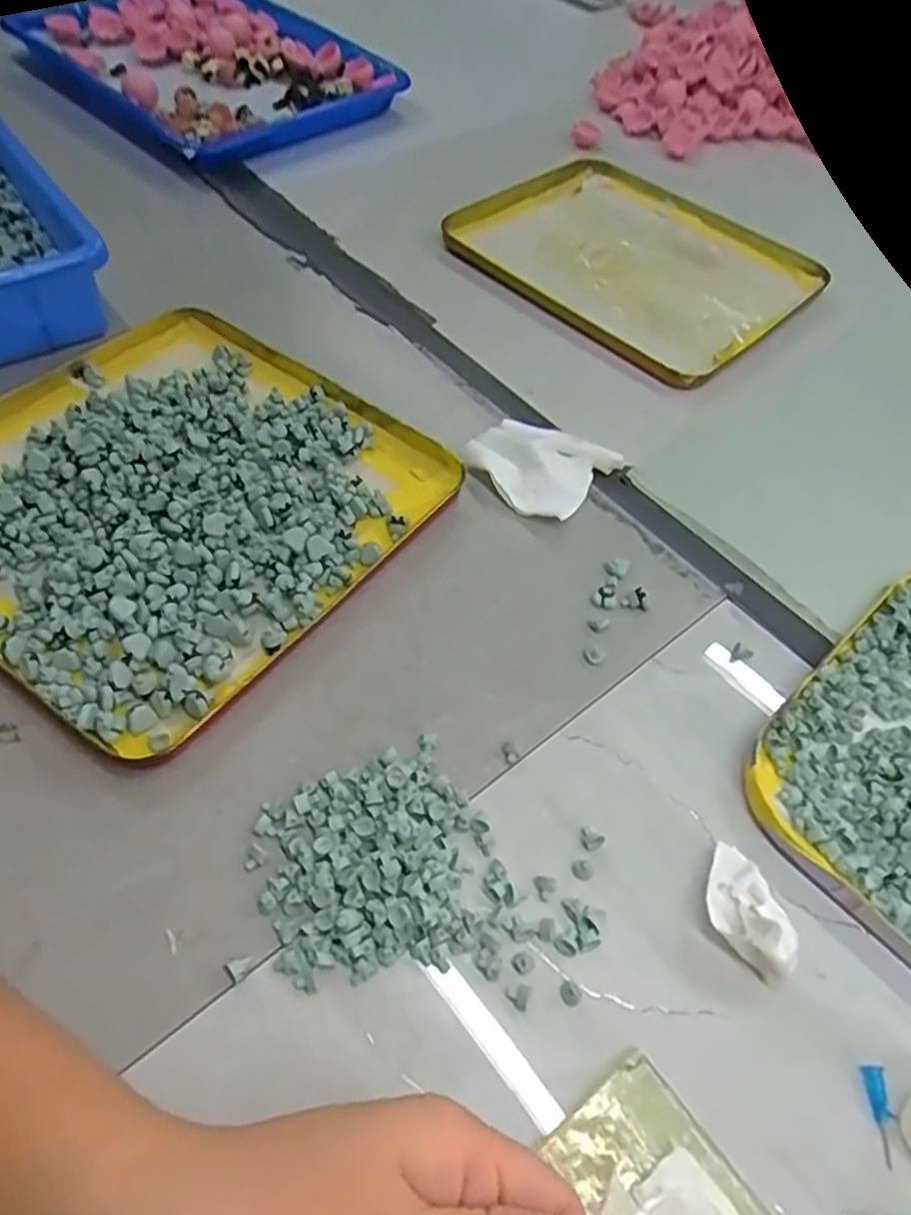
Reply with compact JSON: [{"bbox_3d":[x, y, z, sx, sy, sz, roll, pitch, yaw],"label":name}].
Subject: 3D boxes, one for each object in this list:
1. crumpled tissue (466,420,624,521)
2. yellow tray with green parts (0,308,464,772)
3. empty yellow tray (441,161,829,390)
[{"bbox_3d":[0.048,-0.085,0.440,0.073,0.010,0.069,32,59,18],"label":"crumpled tissue"},{"bbox_3d":[-0.156,-0.067,0.407,0.249,0.026,0.242,33,59,19],"label":"yellow tray with green parts"},{"bbox_3d":[0.134,-0.265,0.567,0.236,0.016,0.207,40,61,22],"label":"empty yellow tray"}]

